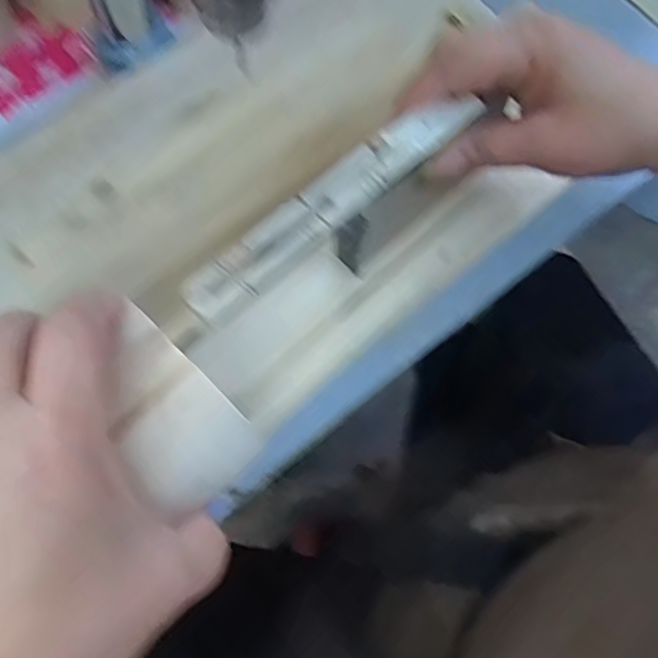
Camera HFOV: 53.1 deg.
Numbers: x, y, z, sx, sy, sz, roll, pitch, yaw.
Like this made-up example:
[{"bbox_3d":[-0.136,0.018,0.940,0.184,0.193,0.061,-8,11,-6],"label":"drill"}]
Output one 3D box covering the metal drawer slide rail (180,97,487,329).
[{"bbox_3d":[0.003,-0.053,0.262,0.141,0.006,0.021,-40,76,-14],"label":"metal drawer slide rail"}]

